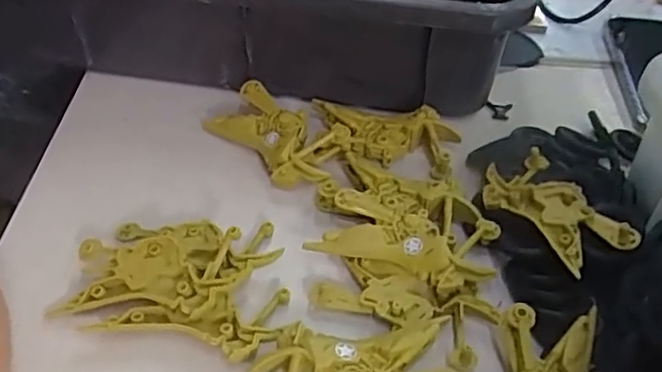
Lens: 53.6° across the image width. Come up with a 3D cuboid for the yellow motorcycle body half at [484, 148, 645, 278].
[{"bbox_3d":[0.126,0.011,0.377,0.048,0.023,0.094,-13,45,-15],"label":"yellow motorcycle body half"}]

